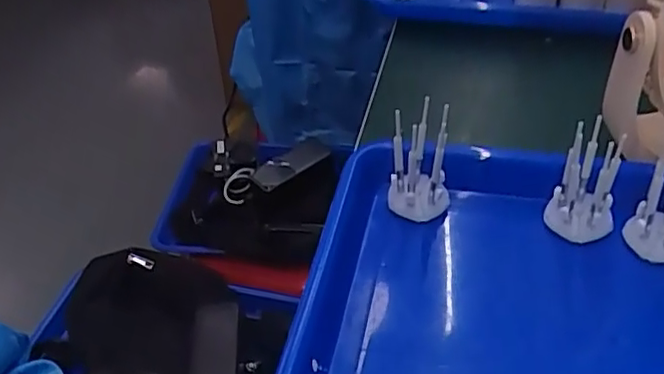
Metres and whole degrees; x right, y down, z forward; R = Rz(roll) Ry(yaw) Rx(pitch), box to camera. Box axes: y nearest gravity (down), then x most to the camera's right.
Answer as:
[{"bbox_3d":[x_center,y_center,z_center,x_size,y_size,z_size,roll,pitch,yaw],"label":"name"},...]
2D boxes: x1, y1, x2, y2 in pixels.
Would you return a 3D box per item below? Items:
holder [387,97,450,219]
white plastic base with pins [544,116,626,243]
[{"bbox_3d":[0.054,-0.016,0.395,0.038,0.077,0.042,2,41,6],"label":"holder"},{"bbox_3d":[0.154,-0.004,0.375,0.036,0.079,0.031,20,46,24],"label":"white plastic base with pins"}]

